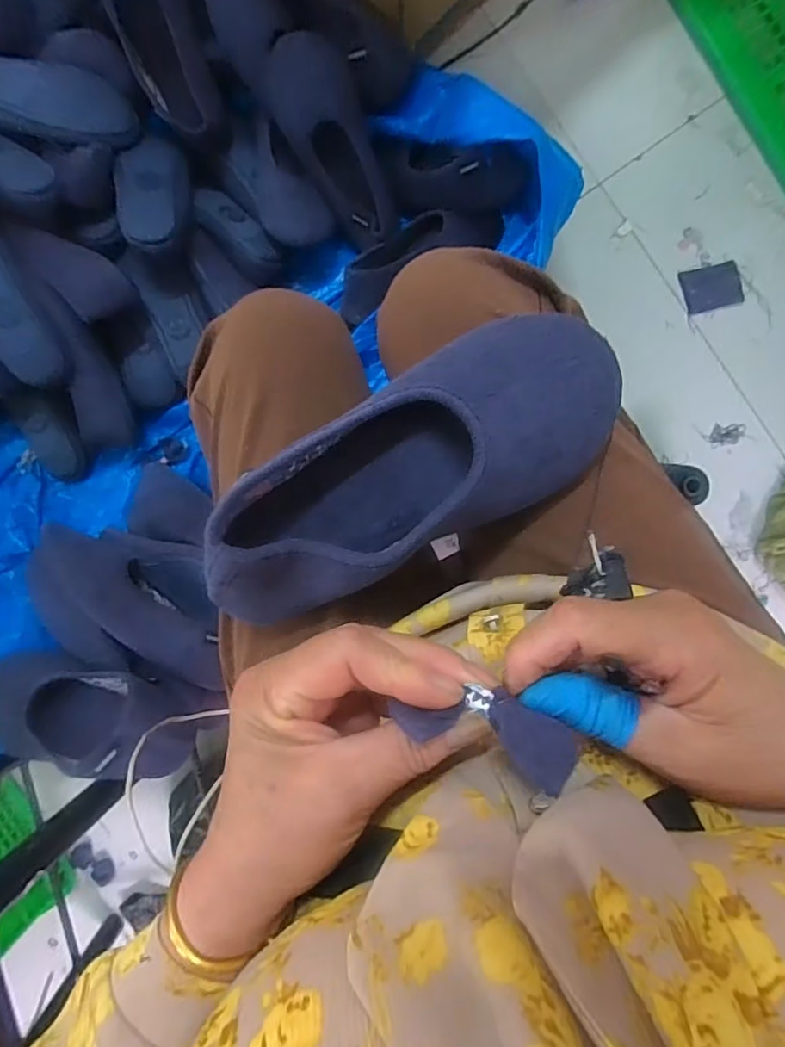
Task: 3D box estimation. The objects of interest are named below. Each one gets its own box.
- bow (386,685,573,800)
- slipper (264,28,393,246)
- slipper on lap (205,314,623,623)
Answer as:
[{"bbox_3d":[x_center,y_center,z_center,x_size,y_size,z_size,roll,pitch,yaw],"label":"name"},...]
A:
[{"bbox_3d":[0.034,0.074,0.204,0.067,0.018,0.025,14,93,5],"label":"bow"},{"bbox_3d":[-0.069,-0.480,0.712,0.097,0.063,0.234,-30,119,3],"label":"slipper"},{"bbox_3d":[0.010,-0.027,0.299,0.237,0.061,0.091,-30,90,4],"label":"slipper on lap"}]

